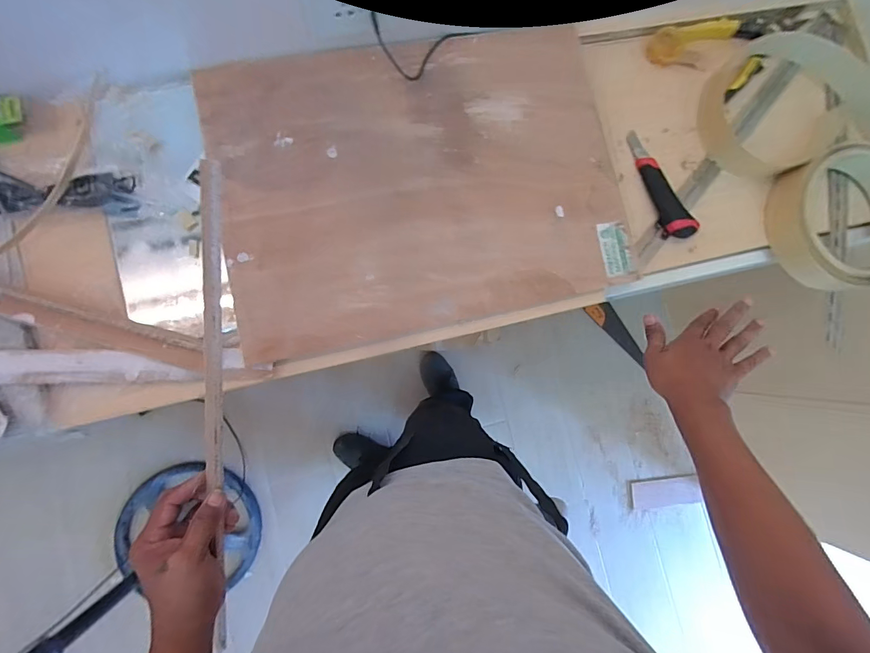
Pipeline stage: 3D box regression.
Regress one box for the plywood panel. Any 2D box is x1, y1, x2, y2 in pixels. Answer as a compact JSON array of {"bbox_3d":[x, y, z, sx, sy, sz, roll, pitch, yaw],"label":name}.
[{"bbox_3d":[-0.016,-0.195,0.549,0.520,0.018,0.382,-12,87,-7],"label":"plywood panel"}]

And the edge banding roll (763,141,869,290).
[{"bbox_3d":[0.637,-0.173,0.624,0.232,0.066,0.199,-26,89,-8],"label":"edge banding roll"}]

